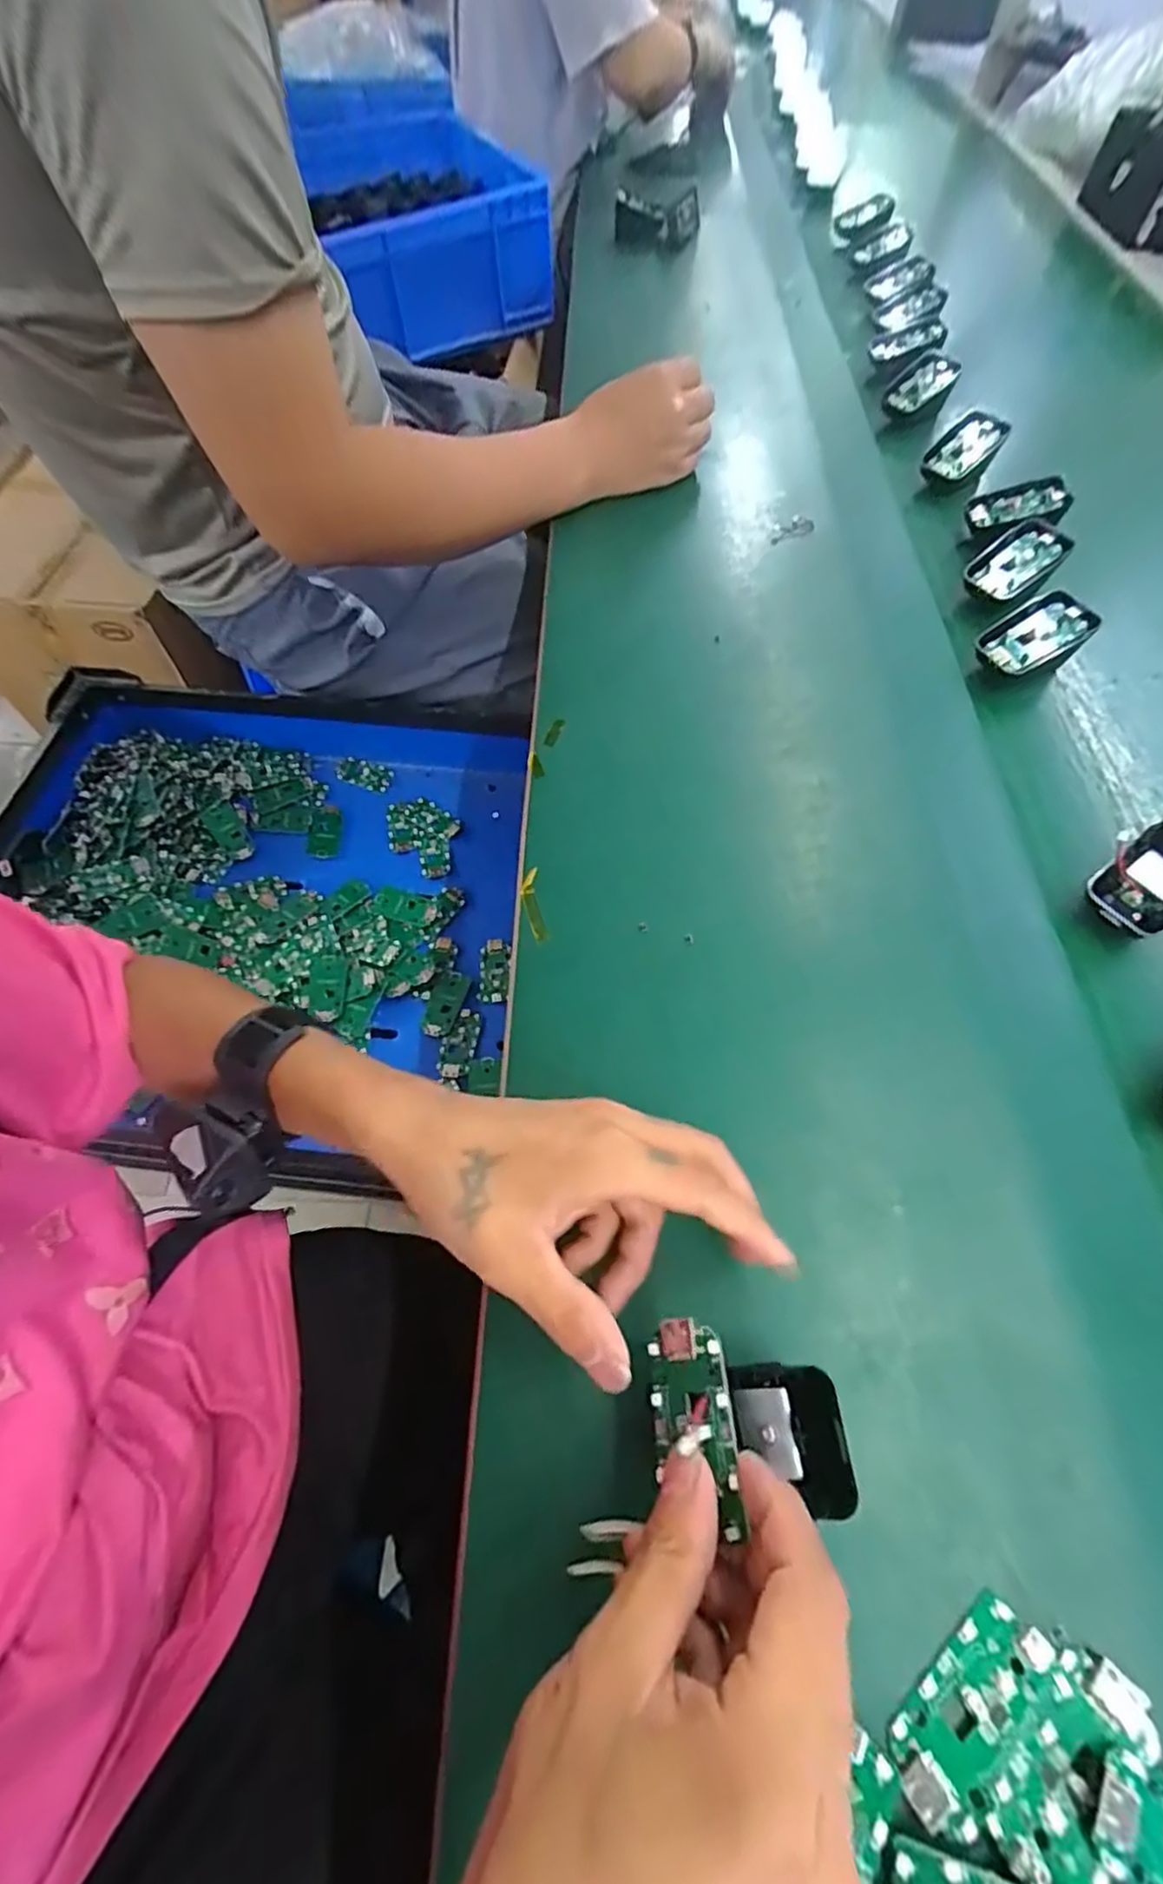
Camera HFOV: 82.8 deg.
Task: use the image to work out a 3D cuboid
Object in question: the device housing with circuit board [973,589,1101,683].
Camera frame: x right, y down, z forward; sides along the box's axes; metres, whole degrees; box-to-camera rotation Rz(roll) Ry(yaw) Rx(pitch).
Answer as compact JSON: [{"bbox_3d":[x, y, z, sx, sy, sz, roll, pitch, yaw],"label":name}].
[{"bbox_3d":[0.311,-0.208,0.454,0.067,0.023,0.048,-34,78,5],"label":"device housing with circuit board"}]

